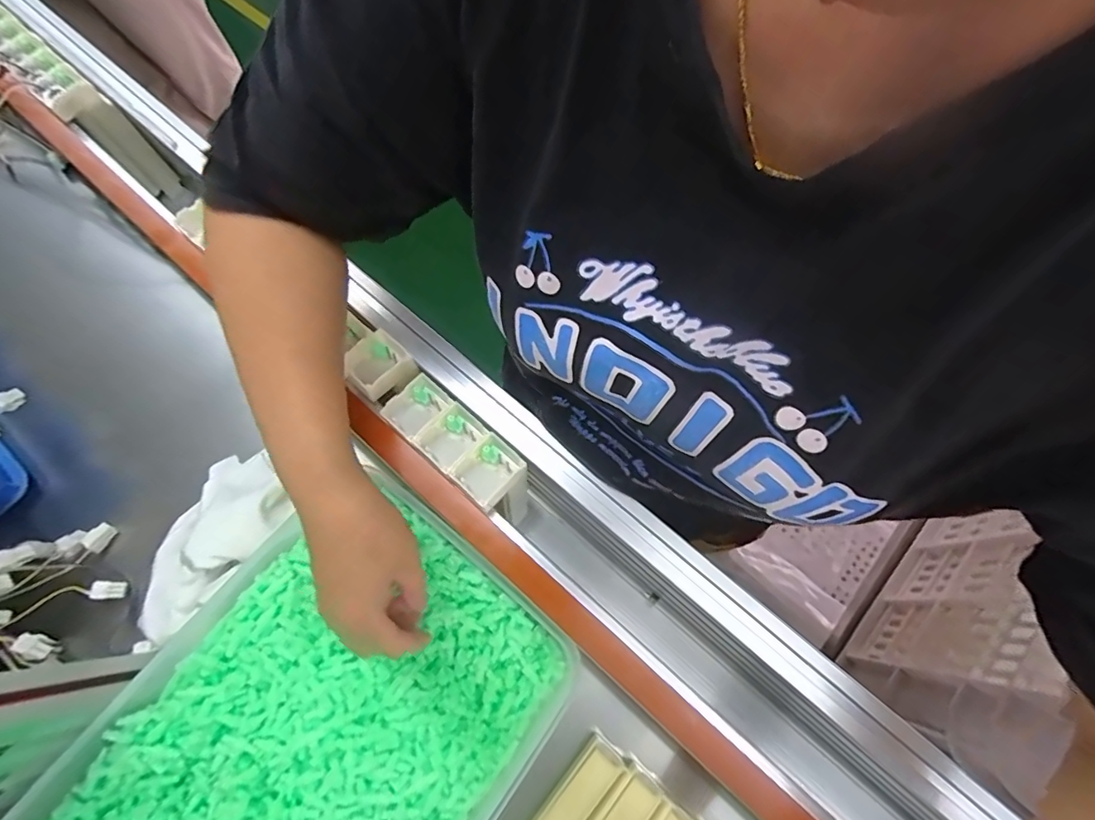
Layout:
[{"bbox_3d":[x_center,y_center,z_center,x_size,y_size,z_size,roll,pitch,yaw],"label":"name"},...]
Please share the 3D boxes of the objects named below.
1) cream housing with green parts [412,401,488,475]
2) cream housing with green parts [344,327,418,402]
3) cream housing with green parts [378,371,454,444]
[{"bbox_3d":[-0.069,0.021,0.365,0.036,0.022,0.041,39,74,14],"label":"cream housing with green parts"},{"bbox_3d":[-0.131,-0.036,0.388,0.043,0.023,0.041,-40,74,-13],"label":"cream housing with green parts"},{"bbox_3d":[-0.095,0.000,0.374,0.036,0.022,0.043,39,74,14],"label":"cream housing with green parts"}]

